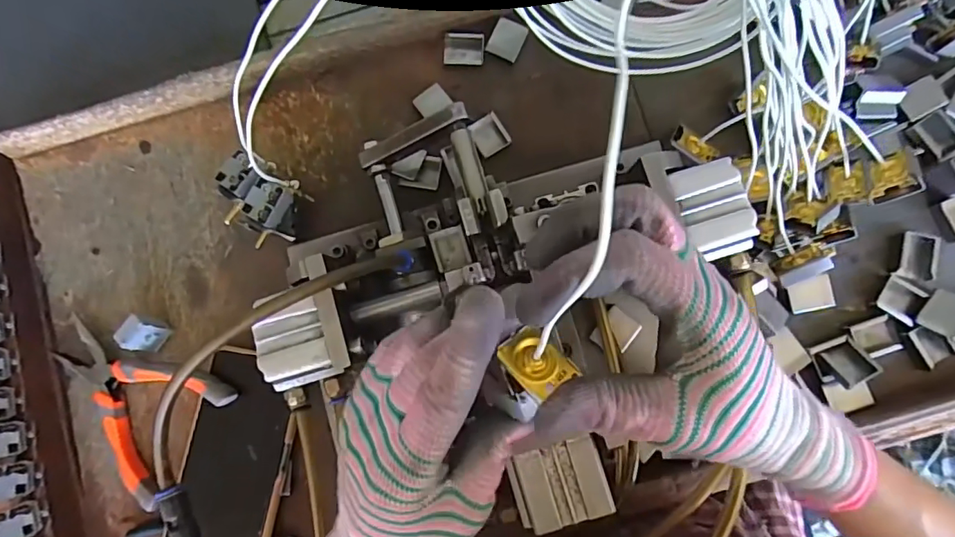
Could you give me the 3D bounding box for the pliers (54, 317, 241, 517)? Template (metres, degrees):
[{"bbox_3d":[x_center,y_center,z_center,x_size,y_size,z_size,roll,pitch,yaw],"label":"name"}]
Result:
[{"bbox_3d":[-0.260,0.091,0.386,0.140,0.032,0.101,35,87,5],"label":"pliers"}]

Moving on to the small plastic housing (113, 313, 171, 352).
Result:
[{"bbox_3d":[-0.251,0.050,0.391,0.021,0.031,0.023,37,87,6],"label":"small plastic housing"}]

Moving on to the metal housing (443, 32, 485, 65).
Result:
[{"bbox_3d":[-0.011,-0.177,0.415,0.032,0.007,0.026,4,85,3],"label":"metal housing"}]

